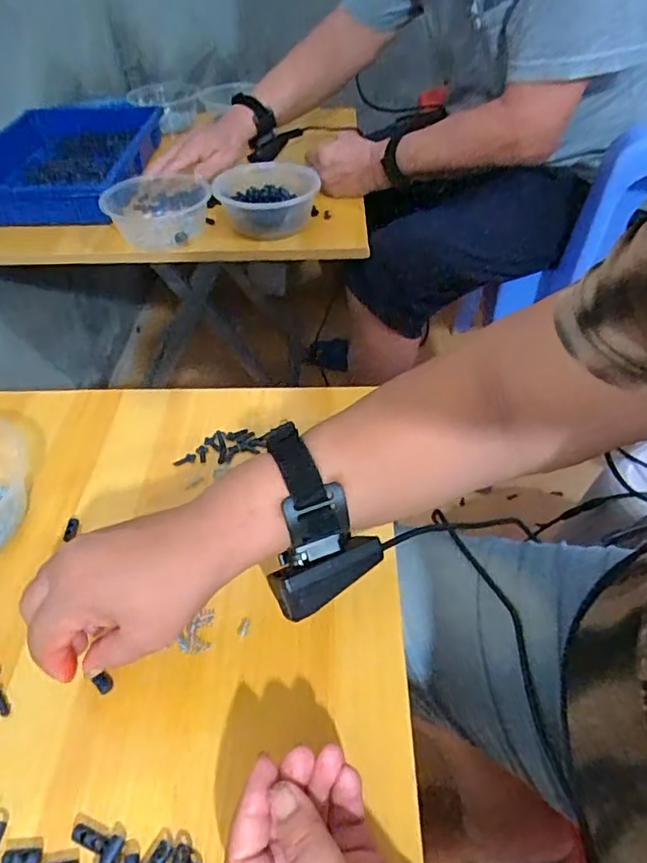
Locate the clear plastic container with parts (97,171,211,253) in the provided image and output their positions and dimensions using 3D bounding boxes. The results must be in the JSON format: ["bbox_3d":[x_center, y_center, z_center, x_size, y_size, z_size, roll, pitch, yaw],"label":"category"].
[{"bbox_3d":[-0.222,-0.295,0.768,0.136,0.051,0.133,-15,45,-13],"label":"clear plastic container with parts"}]

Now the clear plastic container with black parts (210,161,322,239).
[{"bbox_3d":[-0.072,-0.301,0.767,0.135,0.063,0.118,-16,47,-16],"label":"clear plastic container with black parts"}]

